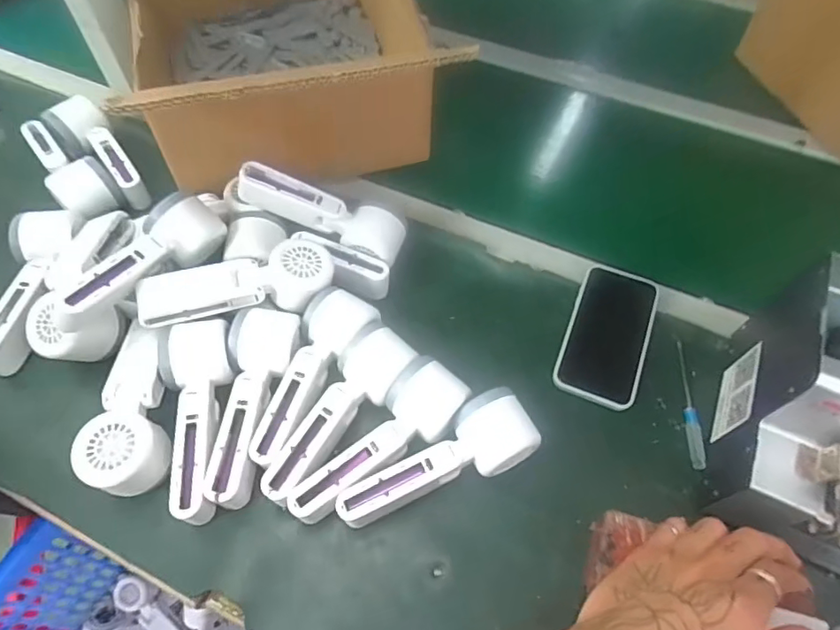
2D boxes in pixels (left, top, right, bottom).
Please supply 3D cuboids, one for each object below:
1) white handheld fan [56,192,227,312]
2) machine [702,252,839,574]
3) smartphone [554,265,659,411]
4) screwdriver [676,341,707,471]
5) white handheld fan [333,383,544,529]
[{"bbox_3d":[-0.241,-0.051,0.462,0.054,0.051,0.161,23,44,13],"label":"white handheld fan"},{"bbox_3d":[0.317,0.082,0.398,0.129,0.144,0.171,26,59,15],"label":"machine"},{"bbox_3d":[0.182,0.017,0.510,0.073,0.013,0.146,19,68,12],"label":"smartphone"},{"bbox_3d":[0.245,0.080,0.482,0.012,0.009,0.120,6,56,2],"label":"screwdriver"},{"bbox_3d":[0.015,0.117,0.421,0.168,0.050,0.056,-22,60,-16],"label":"white handheld fan"}]

